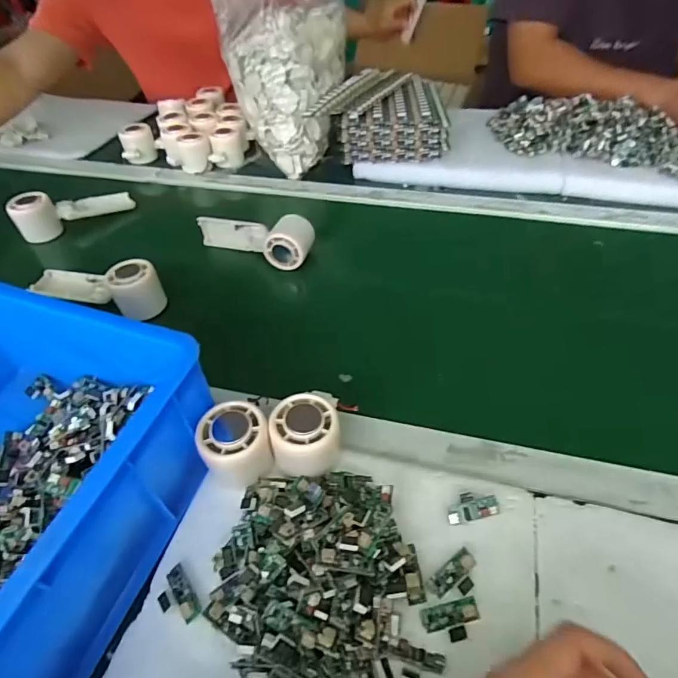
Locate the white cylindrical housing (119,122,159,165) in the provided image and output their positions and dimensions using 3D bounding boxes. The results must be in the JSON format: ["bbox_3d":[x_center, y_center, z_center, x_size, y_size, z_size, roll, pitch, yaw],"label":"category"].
[{"bbox_3d":[-0.378,-0.365,0.842,0.062,0.060,0.061,-17,49,-12],"label":"white cylindrical housing"}]

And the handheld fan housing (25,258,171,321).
[{"bbox_3d":[-0.298,-0.067,0.551,0.160,0.049,0.055,9,48,12],"label":"handheld fan housing"}]

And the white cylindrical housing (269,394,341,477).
[{"bbox_3d":[-0.027,0.079,0.372,0.053,0.045,0.055,-2,47,2],"label":"white cylindrical housing"}]

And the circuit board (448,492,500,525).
[{"bbox_3d":[0.105,0.132,0.353,0.043,0.005,0.020,-11,48,-7],"label":"circuit board"}]

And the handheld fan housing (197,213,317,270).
[{"bbox_3d":[-0.117,-0.142,0.614,0.163,0.048,0.056,12,49,14],"label":"handheld fan housing"}]

